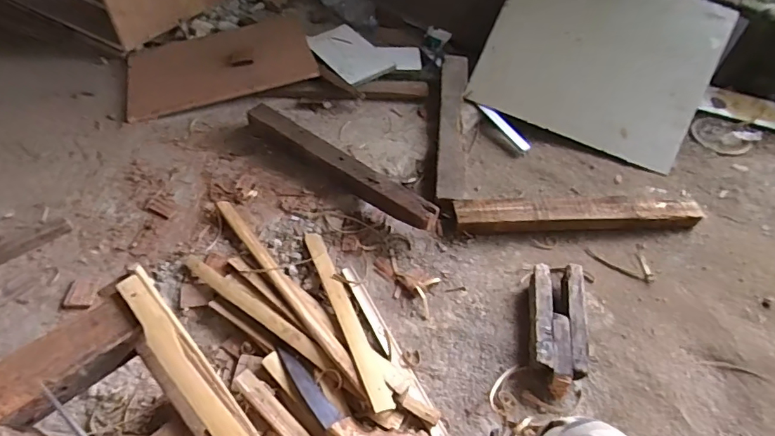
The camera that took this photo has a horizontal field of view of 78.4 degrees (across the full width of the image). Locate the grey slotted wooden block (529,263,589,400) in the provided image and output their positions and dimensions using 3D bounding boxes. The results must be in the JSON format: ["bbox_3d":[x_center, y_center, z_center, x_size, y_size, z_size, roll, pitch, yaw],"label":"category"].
[{"bbox_3d":[0.306,0.186,0.866,0.097,0.057,0.259,10,54,2],"label":"grey slotted wooden block"}]

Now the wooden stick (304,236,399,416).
[{"bbox_3d":[-0.079,0.163,0.848,0.040,0.013,0.380,-8,46,-26],"label":"wooden stick"}]

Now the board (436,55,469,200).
[{"bbox_3d":[0.156,-0.226,1.137,0.063,0.029,0.435,2,60,7],"label":"board"}]

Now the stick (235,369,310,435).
[{"bbox_3d":[-0.147,0.330,0.736,0.244,0.023,0.035,38,59,21],"label":"stick"}]

